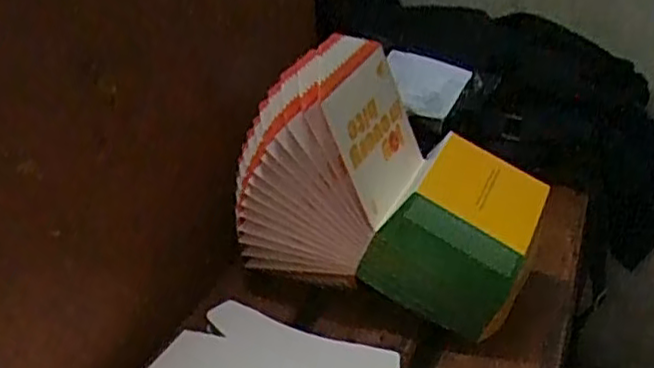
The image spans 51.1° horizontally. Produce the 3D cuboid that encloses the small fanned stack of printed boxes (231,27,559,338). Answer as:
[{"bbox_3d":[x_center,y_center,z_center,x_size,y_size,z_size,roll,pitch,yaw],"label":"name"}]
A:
[{"bbox_3d":[0.042,0.003,0.554,0.189,0.211,0.145,17,36,32],"label":"small fanned stack of printed boxes"}]

